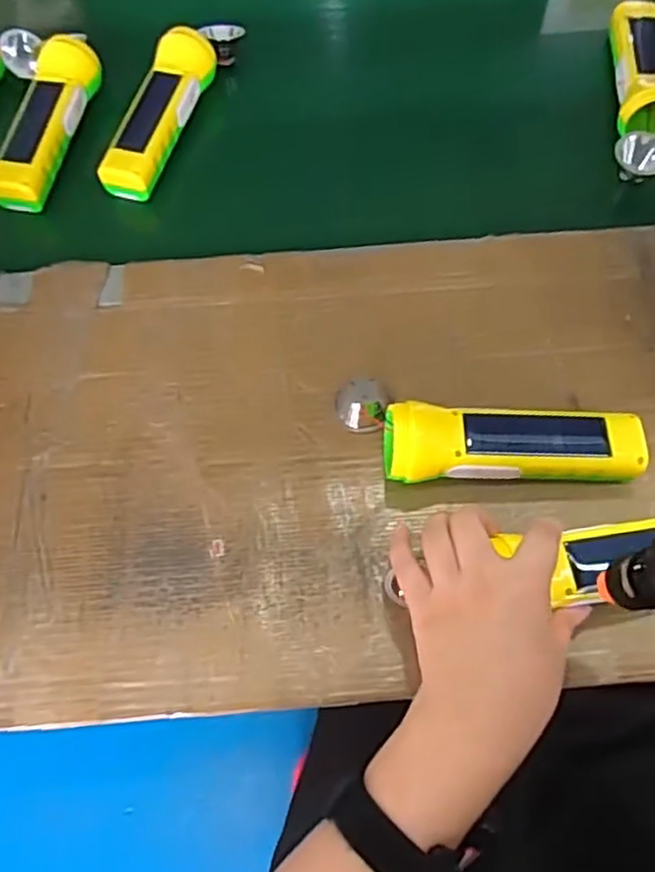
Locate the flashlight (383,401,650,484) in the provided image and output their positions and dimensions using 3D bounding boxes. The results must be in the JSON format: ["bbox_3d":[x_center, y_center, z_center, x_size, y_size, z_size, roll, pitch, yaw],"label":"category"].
[{"bbox_3d":[0.121,0.006,0.428,0.163,0.049,0.047,-1,64,2],"label":"flashlight"}]

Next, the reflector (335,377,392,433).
[{"bbox_3d":[0.025,-0.024,0.461,0.037,0.026,0.032,0,65,3],"label":"reflector"}]

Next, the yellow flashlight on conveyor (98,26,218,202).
[{"bbox_3d":[-0.148,-0.281,0.583,0.047,0.051,0.170,16,66,10],"label":"yellow flashlight on conveyor"}]

